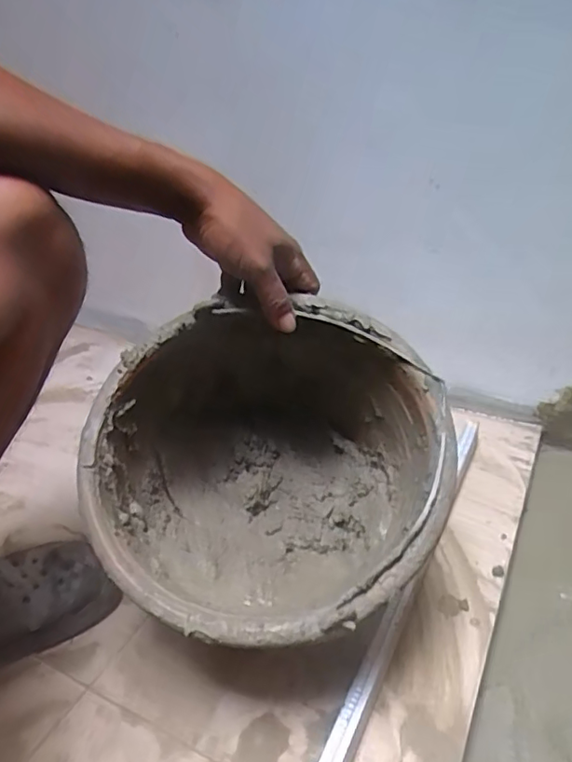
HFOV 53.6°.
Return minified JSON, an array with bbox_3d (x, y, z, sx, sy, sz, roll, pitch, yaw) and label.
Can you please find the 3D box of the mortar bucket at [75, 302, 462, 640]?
[{"bbox_3d":[-0.011,0.092,0.526,0.283,0.230,0.283,-1,65,2],"label":"mortar bucket"}]

